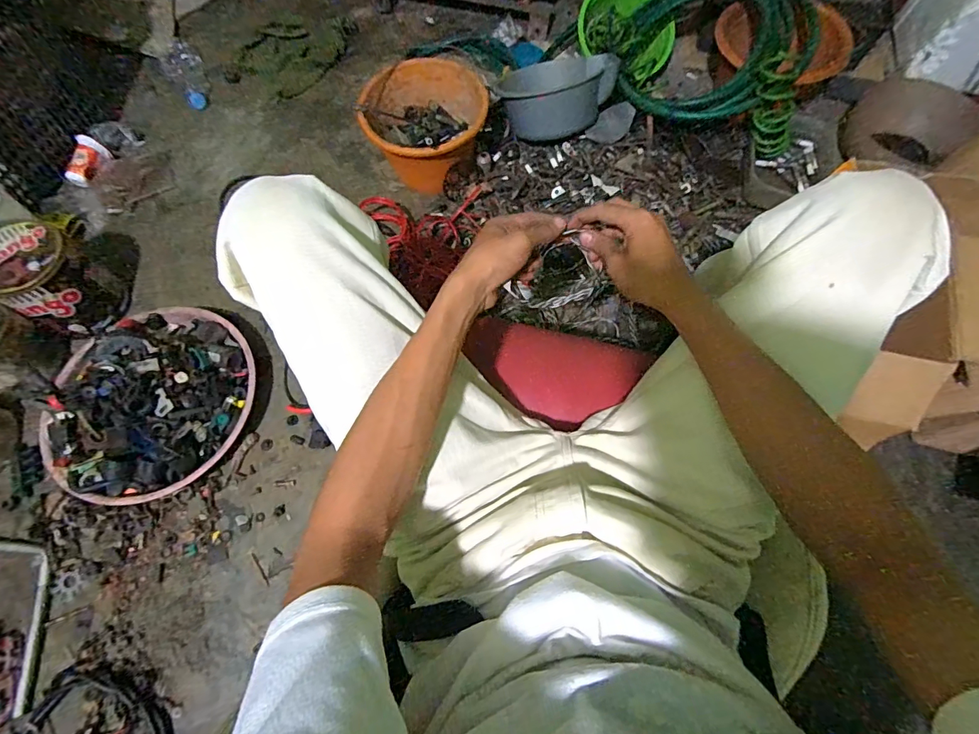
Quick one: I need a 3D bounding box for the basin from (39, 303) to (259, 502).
[{"bbox_3d":[-0.582,0.040,0.746,0.330,0.138,0.329,0,67,0],"label":"basin"}]

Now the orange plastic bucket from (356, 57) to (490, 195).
[{"bbox_3d":[-0.151,-0.485,0.915,0.223,0.158,0.232,0,67,0],"label":"orange plastic bucket"}]

